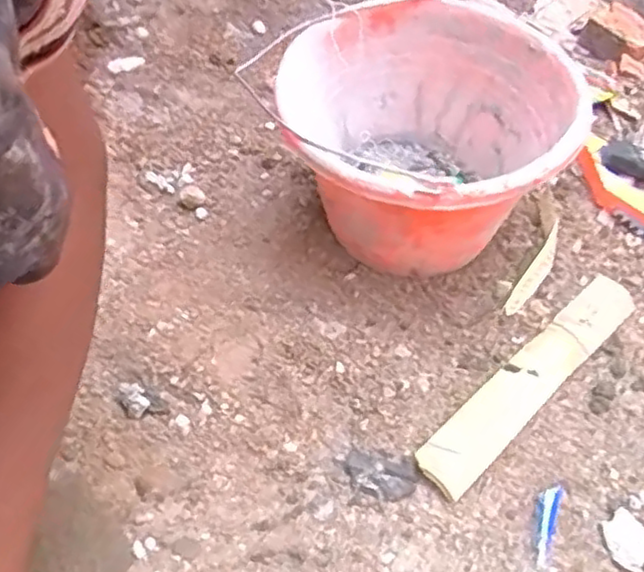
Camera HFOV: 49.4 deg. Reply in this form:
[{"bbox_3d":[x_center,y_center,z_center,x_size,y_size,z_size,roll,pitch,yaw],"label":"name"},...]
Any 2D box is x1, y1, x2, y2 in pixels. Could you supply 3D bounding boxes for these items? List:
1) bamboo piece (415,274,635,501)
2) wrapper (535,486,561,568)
[{"bbox_3d":[0.172,0.071,0.566,0.261,0.014,0.043,-36,62,-28],"label":"bamboo piece"},{"bbox_3d":[0.156,0.166,0.490,0.015,0.007,0.057,19,52,11],"label":"wrapper"}]

